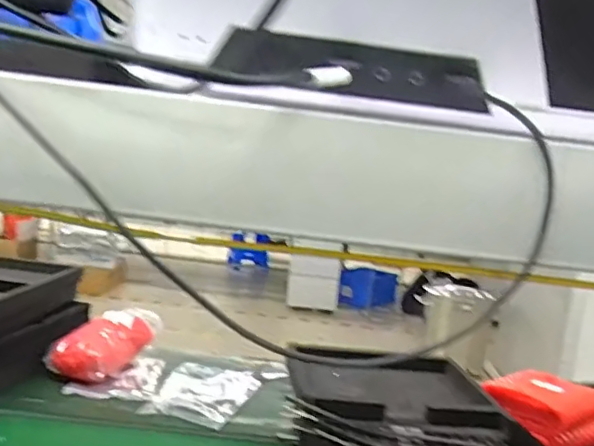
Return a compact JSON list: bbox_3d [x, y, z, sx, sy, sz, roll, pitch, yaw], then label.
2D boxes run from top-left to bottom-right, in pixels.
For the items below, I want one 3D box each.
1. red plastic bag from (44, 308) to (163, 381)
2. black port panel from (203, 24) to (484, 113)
[{"bbox_3d":[-0.362,0.228,1.121,0.114,0.101,0.206,9,7,16],"label":"red plastic bag"},{"bbox_3d":[0.028,-0.080,0.306,0.134,0.026,0.014,7,6,-1],"label":"black port panel"}]

